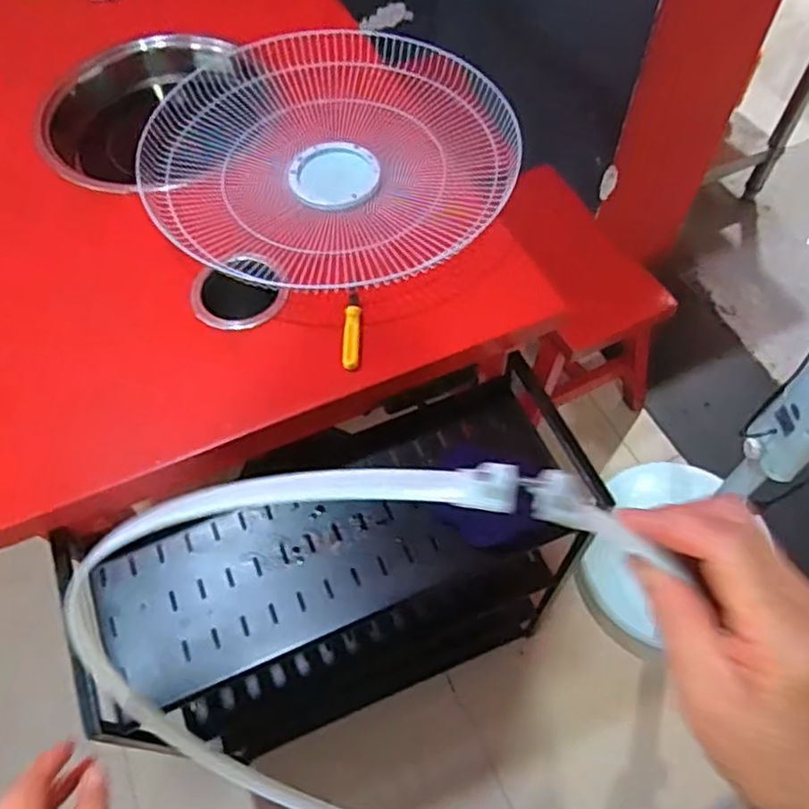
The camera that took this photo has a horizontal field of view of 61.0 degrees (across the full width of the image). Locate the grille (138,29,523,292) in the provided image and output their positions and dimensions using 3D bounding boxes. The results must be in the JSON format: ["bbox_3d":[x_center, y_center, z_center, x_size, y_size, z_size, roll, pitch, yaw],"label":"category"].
[{"bbox_3d":[-0.098,-0.346,0.939,0.480,0.079,0.475,-1,59,1],"label":"grille"}]

